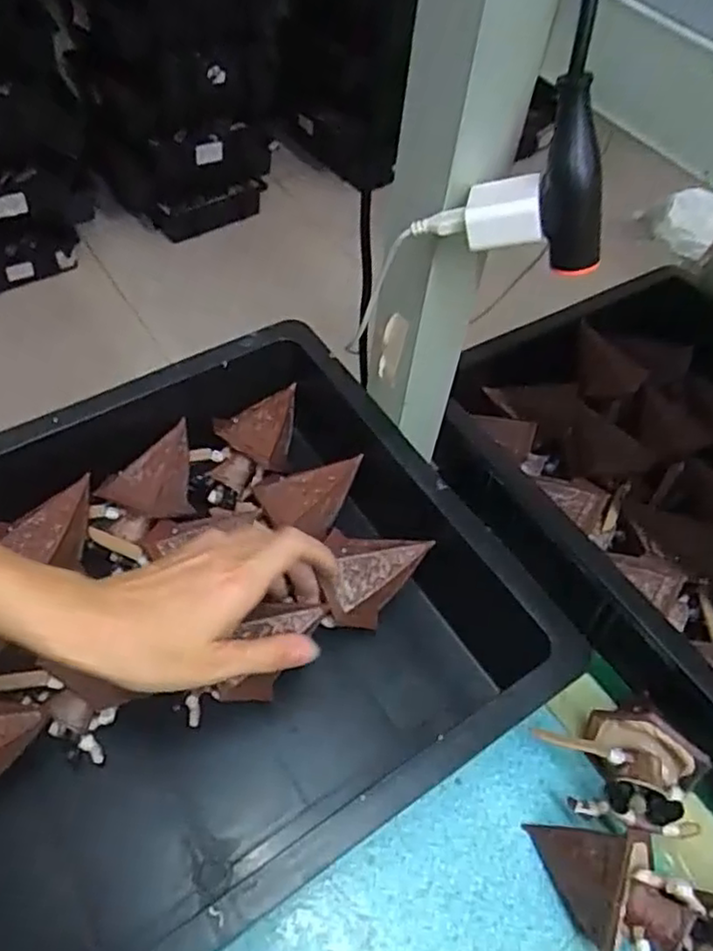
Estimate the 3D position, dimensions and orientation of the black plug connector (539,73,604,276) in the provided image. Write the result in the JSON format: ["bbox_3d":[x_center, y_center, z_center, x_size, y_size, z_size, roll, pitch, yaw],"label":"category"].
[{"bbox_3d":[0.091,-0.124,0.287,0.022,0.075,0.019,-21,35,-15],"label":"black plug connector"}]

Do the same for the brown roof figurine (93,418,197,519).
[{"bbox_3d":[-0.132,0.004,0.473,0.046,0.027,0.074,36,60,17],"label":"brown roof figurine"}]

